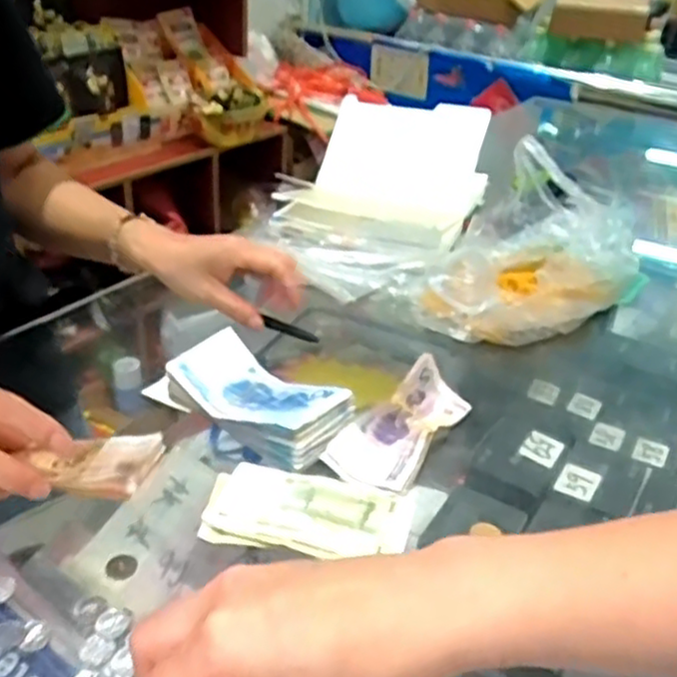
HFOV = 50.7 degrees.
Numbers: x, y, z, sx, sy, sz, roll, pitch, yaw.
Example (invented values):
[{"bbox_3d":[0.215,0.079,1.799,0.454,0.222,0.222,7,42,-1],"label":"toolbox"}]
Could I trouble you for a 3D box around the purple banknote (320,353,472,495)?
[{"bbox_3d":[0.048,0.062,0.545,0.062,0.035,0.133,19,34,23],"label":"purple banknote"}]

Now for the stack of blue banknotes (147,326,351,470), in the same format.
[{"bbox_3d":[-0.066,0.042,0.563,0.150,0.031,0.071,22,35,27],"label":"stack of blue banknotes"}]

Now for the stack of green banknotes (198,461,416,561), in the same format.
[{"bbox_3d":[-0.020,0.116,0.479,0.134,0.010,0.068,9,31,8],"label":"stack of green banknotes"}]

